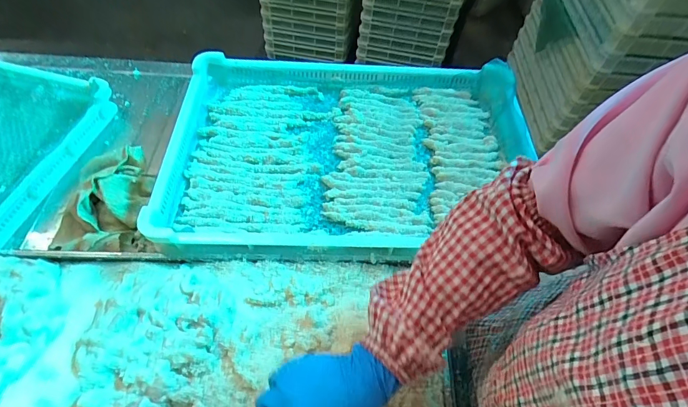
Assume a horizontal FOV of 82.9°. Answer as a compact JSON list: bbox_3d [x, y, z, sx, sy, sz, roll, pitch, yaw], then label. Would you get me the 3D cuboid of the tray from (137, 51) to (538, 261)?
[{"bbox_3d":[0.012,-0.097,0.630,0.576,0.049,0.399,2,48,-3],"label":"tray"}]

